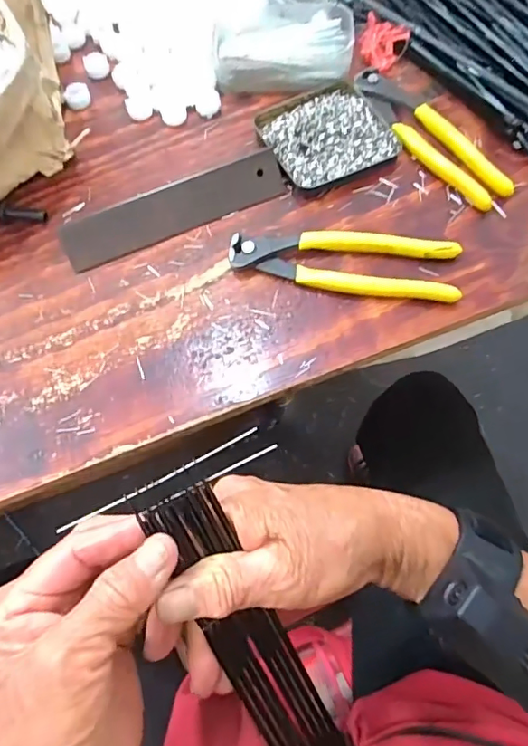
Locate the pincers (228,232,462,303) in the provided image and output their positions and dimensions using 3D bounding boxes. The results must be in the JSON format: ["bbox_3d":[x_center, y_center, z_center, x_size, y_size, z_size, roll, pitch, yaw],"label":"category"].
[{"bbox_3d":[0.058,-0.081,0.385,0.164,0.014,0.045,7,69,5],"label":"pincers"}]

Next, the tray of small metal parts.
[{"bbox_3d":[0.050,-0.198,0.434,0.094,0.011,0.096,-25,70,-8],"label":"tray of small metal parts"}]

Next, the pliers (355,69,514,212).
[{"bbox_3d":[0.132,-0.191,0.418,0.035,0.011,0.158,-33,71,-11],"label":"pliers"}]

